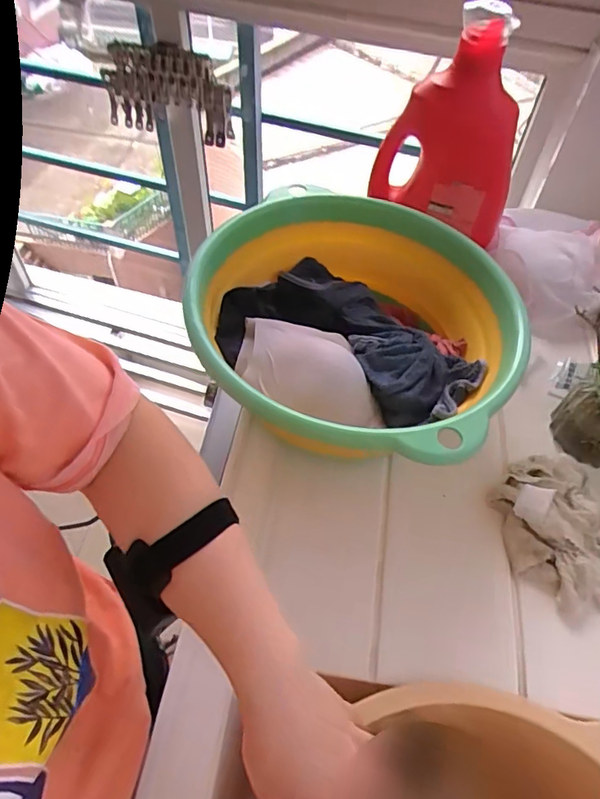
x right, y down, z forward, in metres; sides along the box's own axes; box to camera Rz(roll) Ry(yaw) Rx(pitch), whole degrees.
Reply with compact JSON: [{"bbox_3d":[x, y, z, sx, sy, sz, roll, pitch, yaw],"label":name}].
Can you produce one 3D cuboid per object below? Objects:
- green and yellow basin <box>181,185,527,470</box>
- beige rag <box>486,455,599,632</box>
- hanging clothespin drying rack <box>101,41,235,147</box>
[{"bbox_3d":[0.061,-0.074,0.584,0.316,0.120,0.336,1,53,-2],"label":"green and yellow basin"},{"bbox_3d":[0.273,0.132,0.535,0.133,0.044,0.157,-20,56,-16],"label":"beige rag"},{"bbox_3d":[-0.290,-0.655,1.110,0.297,0.162,0.060,21,55,13],"label":"hanging clothespin drying rack"}]

